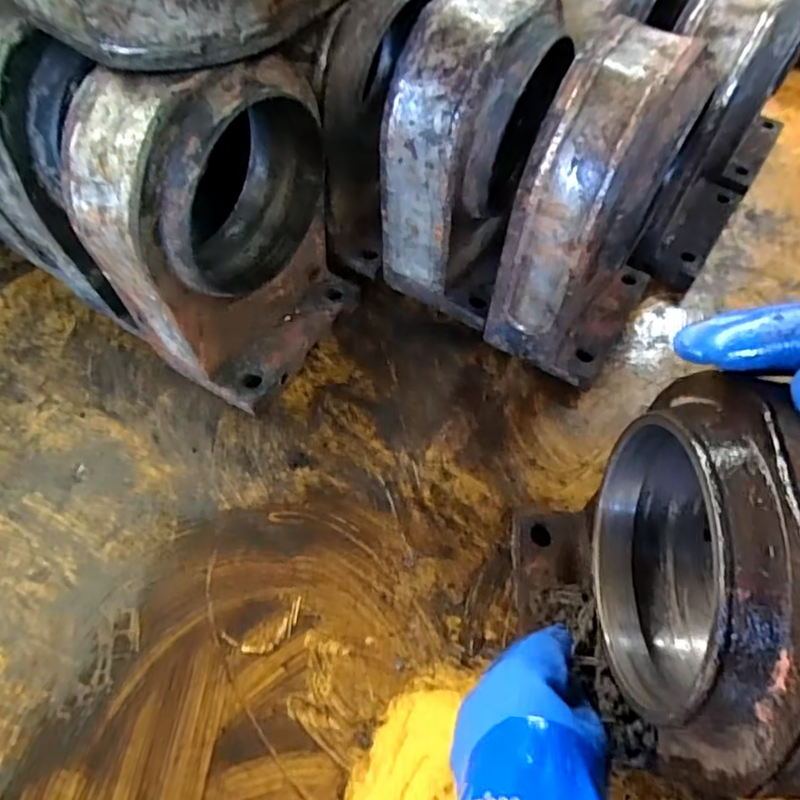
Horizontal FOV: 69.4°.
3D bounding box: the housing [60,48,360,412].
[{"bbox_3d":[-0.162,-0.164,0.556,0.148,0.307,0.229,29,60,16],"label":"housing"}]

